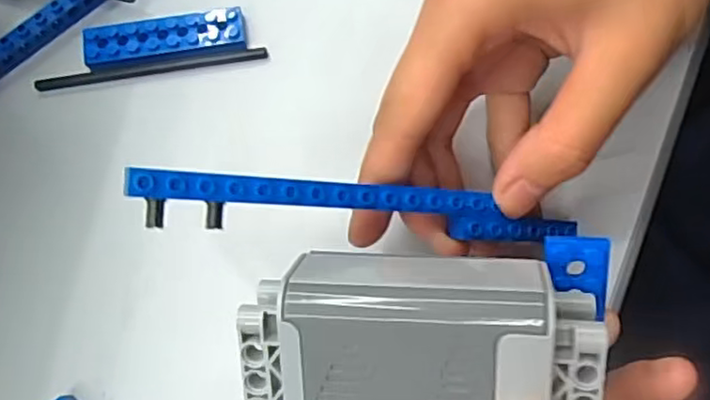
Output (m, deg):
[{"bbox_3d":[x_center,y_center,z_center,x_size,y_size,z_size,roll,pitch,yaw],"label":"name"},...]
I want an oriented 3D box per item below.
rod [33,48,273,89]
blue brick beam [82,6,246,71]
[{"bbox_3d":[-0.082,-0.053,0.262,0.092,0.004,0.005,-9,75,-1],"label":"rod"},{"bbox_3d":[-0.076,-0.065,0.264,0.063,0.008,0.018,-8,75,-1],"label":"blue brick beam"}]

